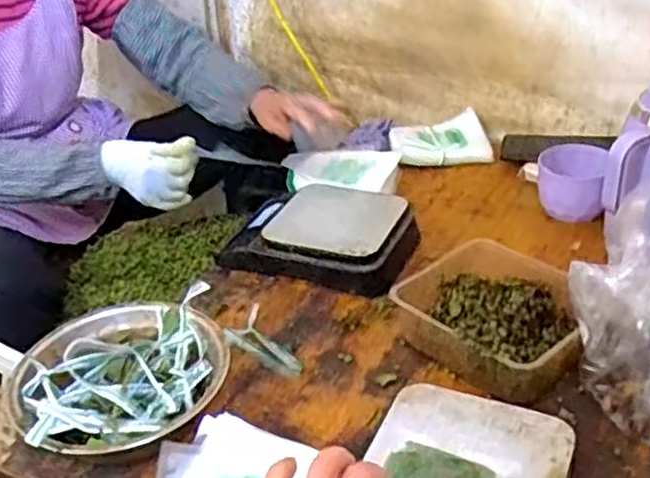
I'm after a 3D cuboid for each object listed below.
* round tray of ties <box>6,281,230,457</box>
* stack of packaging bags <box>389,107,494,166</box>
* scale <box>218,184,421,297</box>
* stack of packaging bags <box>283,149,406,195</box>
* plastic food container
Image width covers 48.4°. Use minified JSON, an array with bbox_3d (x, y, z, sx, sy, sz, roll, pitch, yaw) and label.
[{"bbox_3d":[-0.184,0.129,0.664,0.184,0.070,0.181,-4,32,2],"label":"round tray of ties"},{"bbox_3d":[0.171,-0.145,1.094,0.146,0.037,0.127,-6,32,-1],"label":"stack of packaging bags"},{"bbox_3d":[-0.003,-0.013,0.891,0.226,0.053,0.169,12,35,25],"label":"scale"},{"bbox_3d":[0.024,-0.097,1.010,0.156,0.028,0.101,5,33,15],"label":"stack of packaging bags"},{"bbox_3d":[0.164,0.076,0.712,0.174,0.063,0.150,23,42,38],"label":"plastic food container"}]

